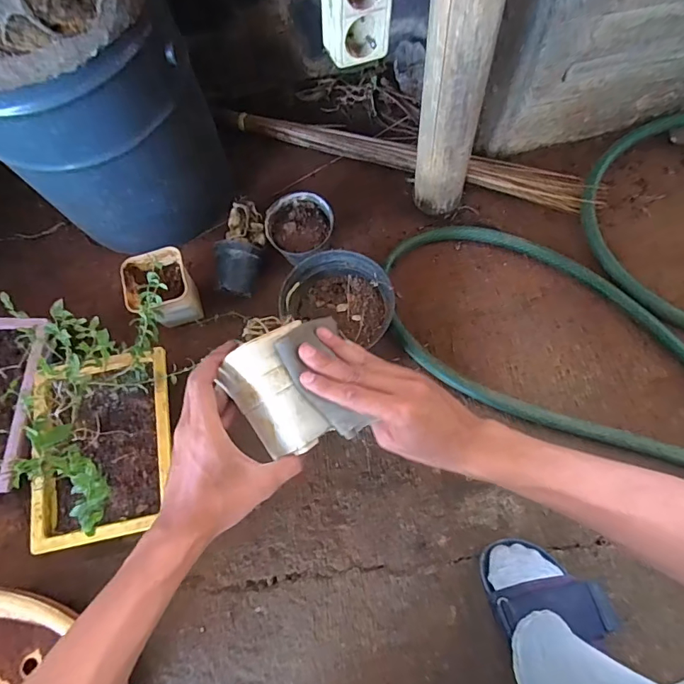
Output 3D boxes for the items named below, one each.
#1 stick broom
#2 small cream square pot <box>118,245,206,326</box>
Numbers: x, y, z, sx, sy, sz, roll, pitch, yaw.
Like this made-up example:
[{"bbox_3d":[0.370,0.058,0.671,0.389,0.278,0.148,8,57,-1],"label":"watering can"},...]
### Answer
[{"bbox_3d":[0.105,-0.321,0.763,0.648,0.033,0.072,16,72,7],"label":"stick broom"},{"bbox_3d":[-0.256,-0.070,0.655,0.085,0.112,0.093,-15,71,-3],"label":"small cream square pot"}]

